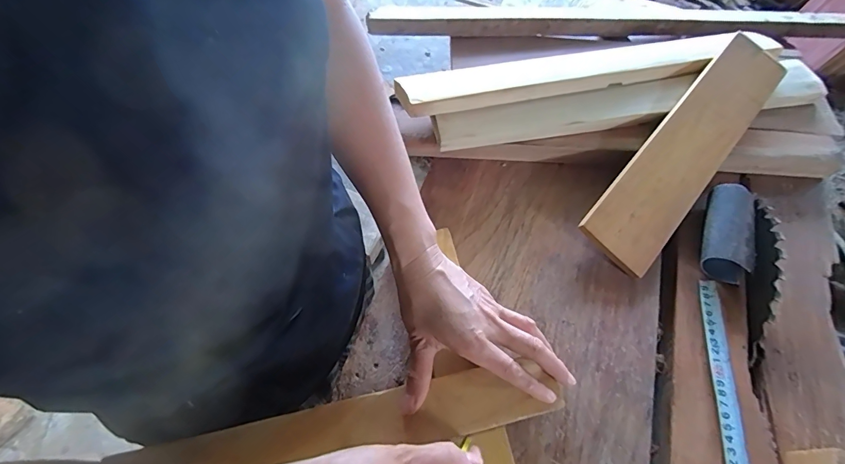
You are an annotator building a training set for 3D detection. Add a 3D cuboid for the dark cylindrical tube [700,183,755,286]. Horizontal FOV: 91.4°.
[{"bbox_3d":[0.339,0.002,0.464,0.048,0.046,0.107,22,62,10],"label":"dark cylindrical tube"}]

